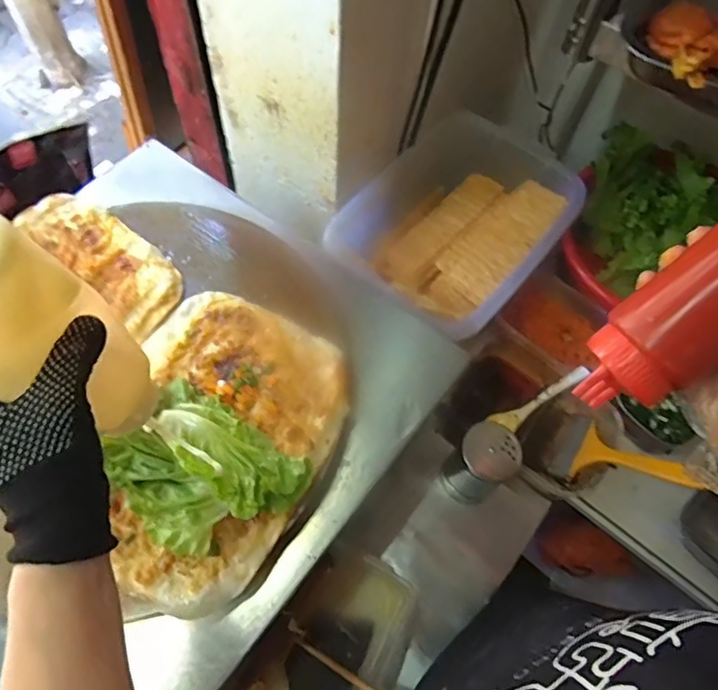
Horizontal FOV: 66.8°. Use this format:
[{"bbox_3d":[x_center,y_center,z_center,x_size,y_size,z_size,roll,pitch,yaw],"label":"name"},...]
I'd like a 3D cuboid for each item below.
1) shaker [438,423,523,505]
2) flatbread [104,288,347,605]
[{"bbox_3d":[0.135,0.138,0.620,0.058,0.123,0.062,1,63,-3],"label":"shaker"},{"bbox_3d":[-0.122,0.069,0.448,0.188,0.041,0.255,21,64,7],"label":"flatbread"}]

